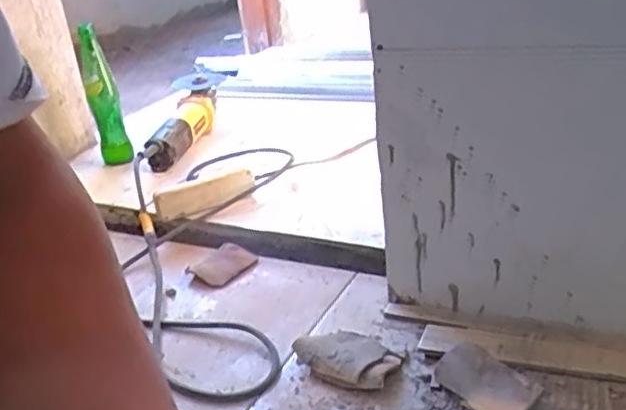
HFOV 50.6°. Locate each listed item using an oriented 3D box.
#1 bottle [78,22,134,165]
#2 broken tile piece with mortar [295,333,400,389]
[{"bbox_3d":[-0.351,-0.180,1.109,0.051,0.217,0.054,-15,25,-15],"label":"bottle"},{"bbox_3d":[0.033,0.147,0.643,0.095,0.023,0.065,15,32,40],"label":"broken tile piece with mortar"}]

